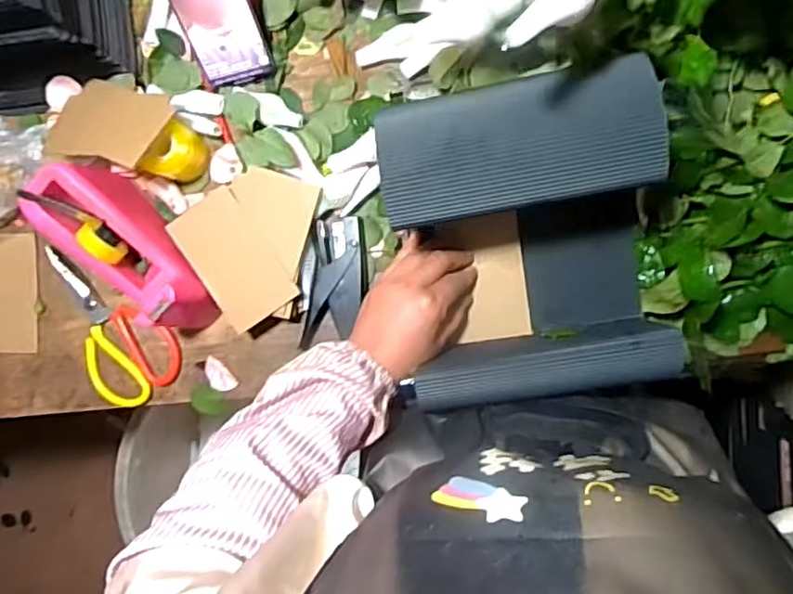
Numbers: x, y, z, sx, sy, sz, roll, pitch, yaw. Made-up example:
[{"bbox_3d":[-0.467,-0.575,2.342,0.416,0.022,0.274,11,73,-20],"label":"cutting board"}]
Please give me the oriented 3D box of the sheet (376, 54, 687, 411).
[{"bbox_3d":[0.114,-0.041,0.535,0.209,0.166,0.234,-11,91,6],"label":"sheet"}]

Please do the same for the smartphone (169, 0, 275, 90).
[{"bbox_3d":[-0.181,-0.285,0.612,0.073,0.154,0.013,-16,46,1],"label":"smartphone"}]

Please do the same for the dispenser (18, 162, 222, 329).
[{"bbox_3d":[-0.272,-0.047,0.630,0.079,0.107,0.211,-44,100,6],"label":"dispenser"}]

